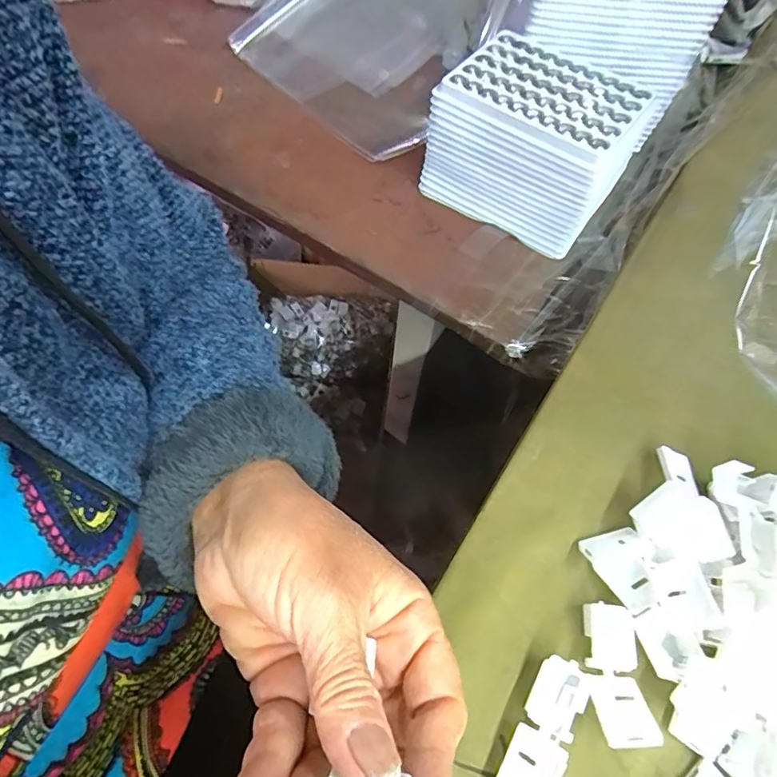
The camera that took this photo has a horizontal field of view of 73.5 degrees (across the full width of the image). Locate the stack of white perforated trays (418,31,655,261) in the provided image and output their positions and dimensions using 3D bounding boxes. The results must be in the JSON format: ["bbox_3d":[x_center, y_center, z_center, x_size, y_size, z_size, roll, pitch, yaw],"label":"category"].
[{"bbox_3d":[0.104,-0.176,0.377,0.131,0.087,0.085,32,65,15],"label":"stack of white perforated trays"}]

